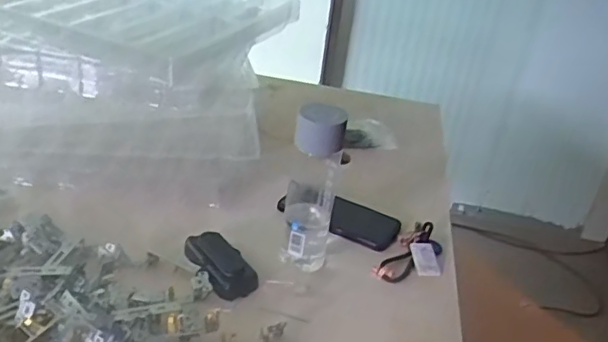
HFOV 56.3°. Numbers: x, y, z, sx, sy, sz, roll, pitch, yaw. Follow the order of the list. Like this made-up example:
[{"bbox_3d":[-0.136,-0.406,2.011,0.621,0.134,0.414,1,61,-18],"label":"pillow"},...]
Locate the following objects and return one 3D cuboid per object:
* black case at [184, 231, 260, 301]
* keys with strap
[{"bbox_3d":[-0.097,0.108,0.664,0.051,0.023,0.103,-12,35,-31],"label":"black case"},{"bbox_3d":[0.148,0.108,0.735,0.065,0.013,0.141,24,34,27],"label":"keys with strap"}]

